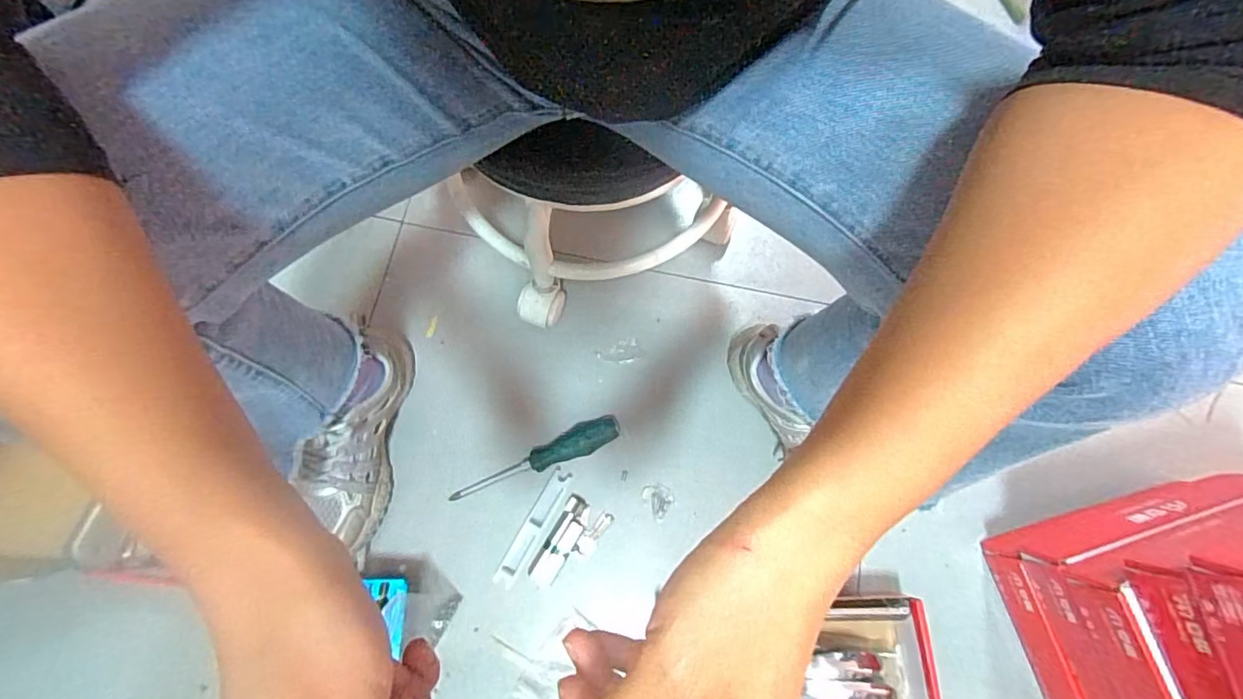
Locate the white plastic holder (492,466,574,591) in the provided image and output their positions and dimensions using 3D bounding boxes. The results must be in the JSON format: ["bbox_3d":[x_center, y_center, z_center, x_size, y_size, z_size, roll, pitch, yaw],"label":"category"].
[{"bbox_3d":[-0.094,0.187,0.596,0.022,0.006,0.127,28,77,7],"label":"white plastic holder"}]

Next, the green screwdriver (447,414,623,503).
[{"bbox_3d":[-0.094,0.117,0.608,0.191,0.028,0.035,-21,76,-5],"label":"green screwdriver"}]

